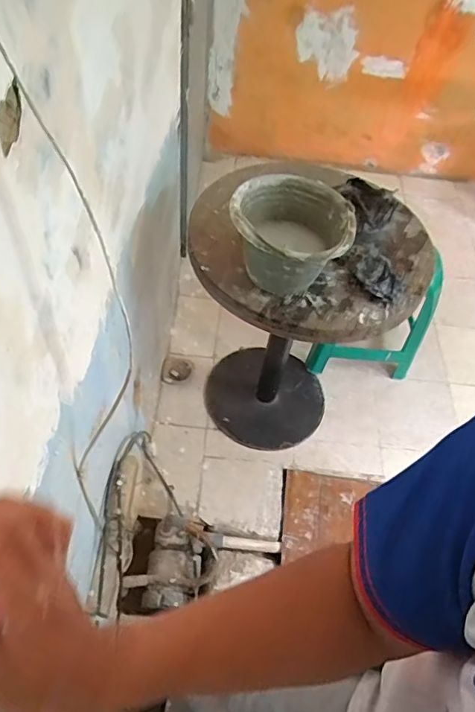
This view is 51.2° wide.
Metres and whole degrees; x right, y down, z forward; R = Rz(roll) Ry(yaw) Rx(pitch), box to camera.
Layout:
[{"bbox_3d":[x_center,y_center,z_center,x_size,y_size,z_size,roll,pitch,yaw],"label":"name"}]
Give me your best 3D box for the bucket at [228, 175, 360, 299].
[{"bbox_3d":[0.109,-0.236,1.038,0.239,0.169,0.239,7,52,3],"label":"bucket"}]

